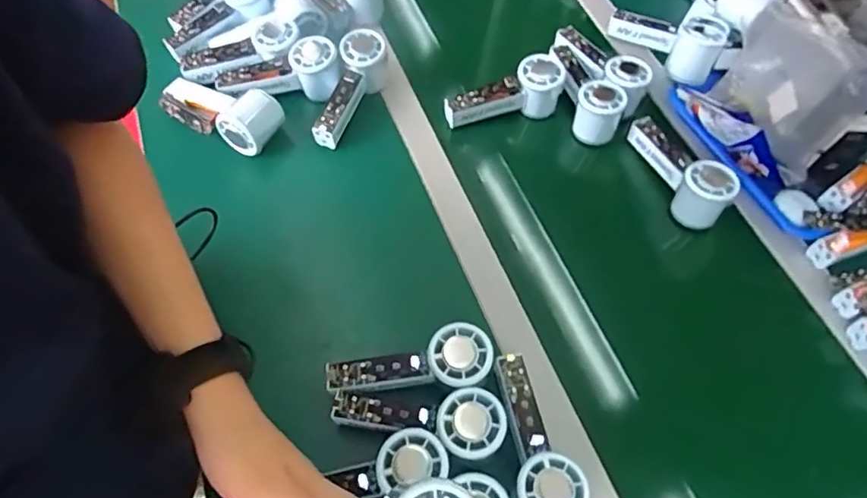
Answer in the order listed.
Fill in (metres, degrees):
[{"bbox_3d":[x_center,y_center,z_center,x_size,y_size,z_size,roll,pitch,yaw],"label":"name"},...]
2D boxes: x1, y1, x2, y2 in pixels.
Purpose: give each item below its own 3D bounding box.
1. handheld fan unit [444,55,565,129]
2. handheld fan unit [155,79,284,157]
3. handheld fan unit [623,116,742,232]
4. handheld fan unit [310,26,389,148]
[{"bbox_3d":[0.085,-0.198,0.696,0.148,0.056,0.053,-11,62,-9],"label":"handheld fan unit"},{"bbox_3d":[-0.256,-0.165,0.650,0.156,0.054,0.061,19,62,8],"label":"handheld fan unit"},{"bbox_3d":[0.291,-0.098,0.650,0.048,0.059,0.151,-16,63,-12],"label":"handheld fan unit"},{"bbox_3d":[-0.104,-0.197,0.683,0.059,0.051,0.156,22,78,9],"label":"handheld fan unit"}]

